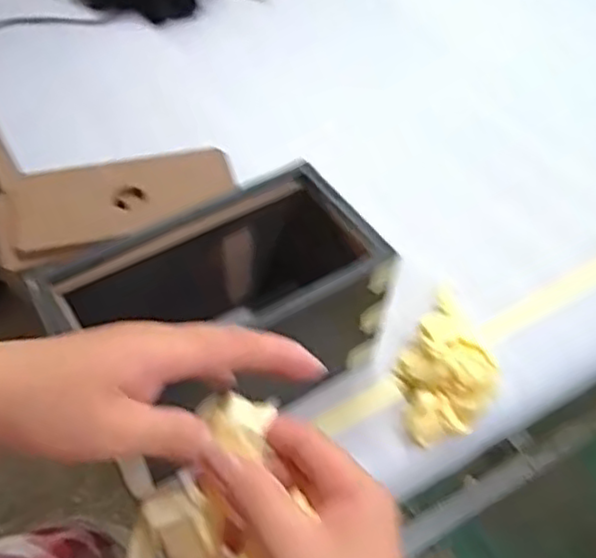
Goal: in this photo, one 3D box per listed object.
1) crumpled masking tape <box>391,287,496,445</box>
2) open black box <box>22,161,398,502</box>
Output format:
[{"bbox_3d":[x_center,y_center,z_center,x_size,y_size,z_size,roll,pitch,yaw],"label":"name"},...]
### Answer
[{"bbox_3d":[0.115,0.068,0.531,0.069,0.040,0.103,-2,53,-6],"label":"crumpled masking tape"},{"bbox_3d":[-0.052,0.030,0.496,0.213,0.133,0.117,-27,60,-23],"label":"open black box"}]

